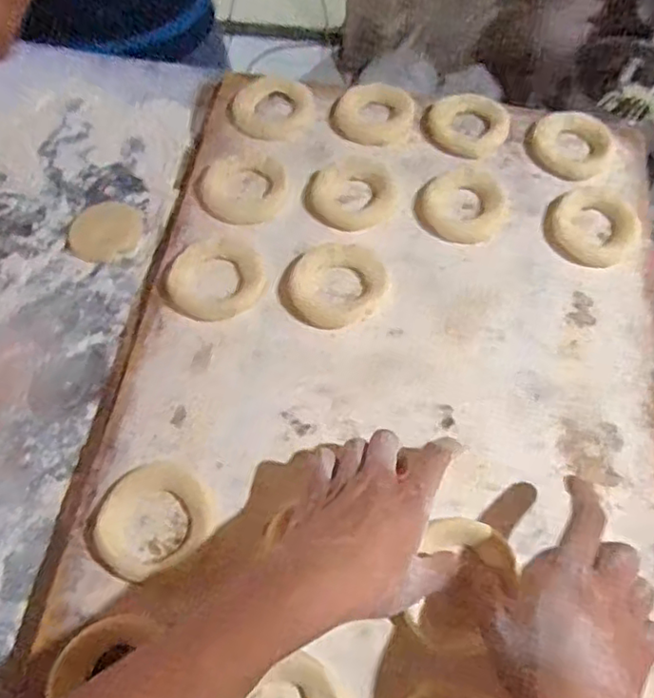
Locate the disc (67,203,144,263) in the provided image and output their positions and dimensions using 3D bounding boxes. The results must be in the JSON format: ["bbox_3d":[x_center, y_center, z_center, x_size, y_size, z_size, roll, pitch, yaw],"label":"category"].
[{"bbox_3d":[-0.203,-0.108,0.568,0.064,0.008,0.059,1,64,-1],"label":"disc"}]

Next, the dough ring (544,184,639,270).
[{"bbox_3d":[0.232,-0.109,0.542,0.076,0.013,0.078,1,64,-1],"label":"dough ring"}]

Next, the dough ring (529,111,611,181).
[{"bbox_3d":[0.228,-0.193,0.582,0.069,0.015,0.070,1,64,-1],"label":"dough ring"}]

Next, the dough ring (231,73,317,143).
[{"bbox_3d":[-0.052,-0.230,0.591,0.078,0.017,0.070,5,64,1],"label":"dough ring"}]

